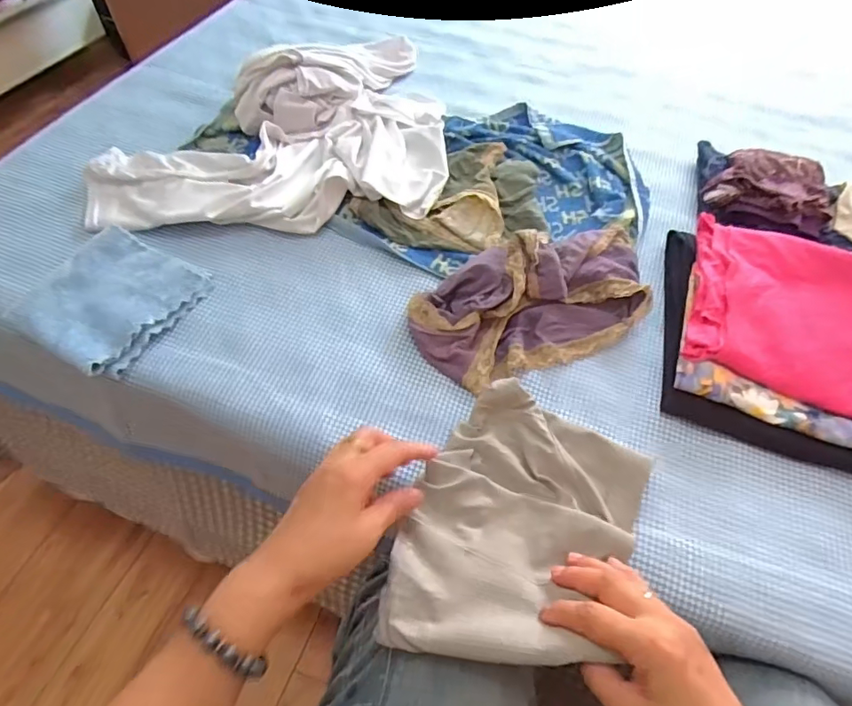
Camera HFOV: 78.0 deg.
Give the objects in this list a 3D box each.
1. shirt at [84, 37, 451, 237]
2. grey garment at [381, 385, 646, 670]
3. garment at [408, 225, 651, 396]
[{"bbox_3d":[-0.191,-0.321,0.682,0.424,0.073,0.391,-3,54,-3],"label":"shirt"},{"bbox_3d":[0.077,0.134,0.412,0.169,0.037,0.216,19,56,10],"label":"grey garment"},{"bbox_3d":[0.117,-0.064,0.550,0.273,0.053,0.149,-19,57,-14],"label":"garment"}]

